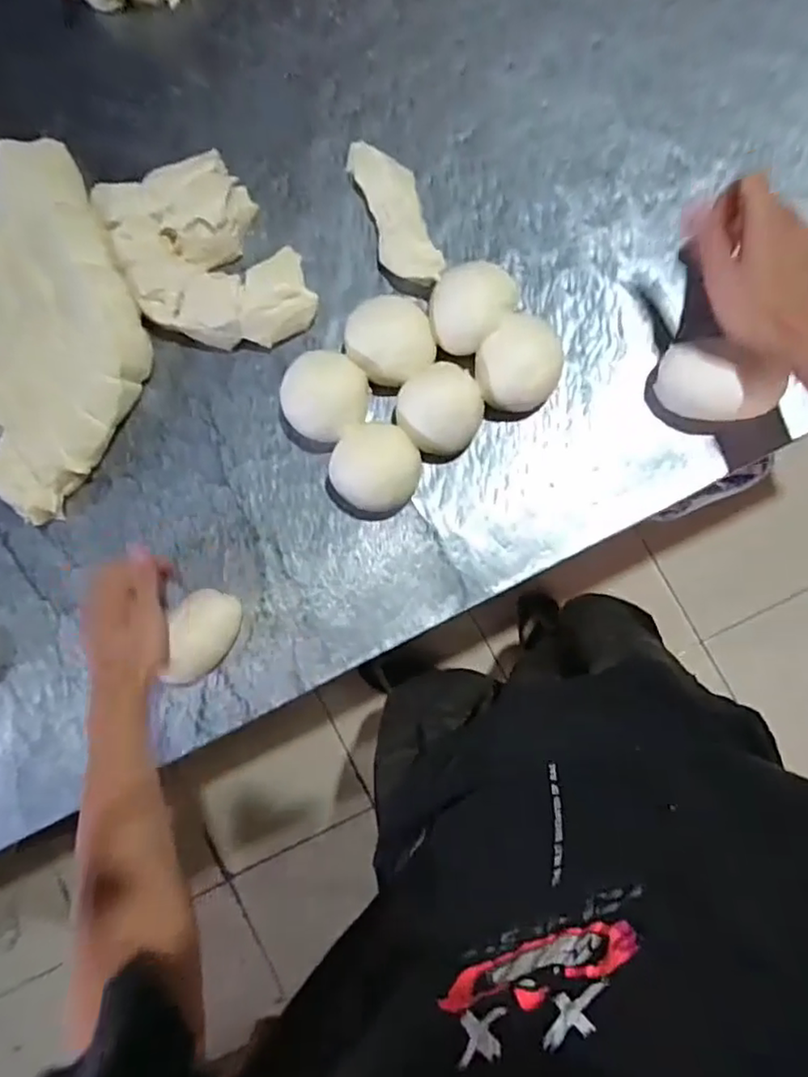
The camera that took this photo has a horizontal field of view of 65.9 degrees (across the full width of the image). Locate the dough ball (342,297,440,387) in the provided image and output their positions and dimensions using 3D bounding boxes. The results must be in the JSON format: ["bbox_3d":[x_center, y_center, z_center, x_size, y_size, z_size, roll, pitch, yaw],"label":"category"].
[{"bbox_3d":[-0.012,-0.176,0.557,0.077,0.047,0.078,0,89,9],"label":"dough ball"}]

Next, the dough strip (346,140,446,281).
[{"bbox_3d":[-0.009,-0.296,0.565,0.050,0.034,0.152,-21,86,8],"label":"dough strip"}]

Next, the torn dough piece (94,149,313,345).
[{"bbox_3d":[-0.181,-0.258,0.580,0.141,0.047,0.190,-28,85,8],"label":"torn dough piece"}]

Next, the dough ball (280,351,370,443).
[{"bbox_3d":[-0.067,-0.124,0.557,0.074,0.047,0.078,0,89,9],"label":"dough ball"}]

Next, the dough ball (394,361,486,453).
[{"bbox_3d":[0.033,-0.113,0.541,0.072,0.054,0.073,0,89,9],"label":"dough ball"}]

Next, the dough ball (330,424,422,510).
[{"bbox_3d":[-0.023,-0.061,0.550,0.072,0.052,0.073,0,89,9],"label":"dough ball"}]

